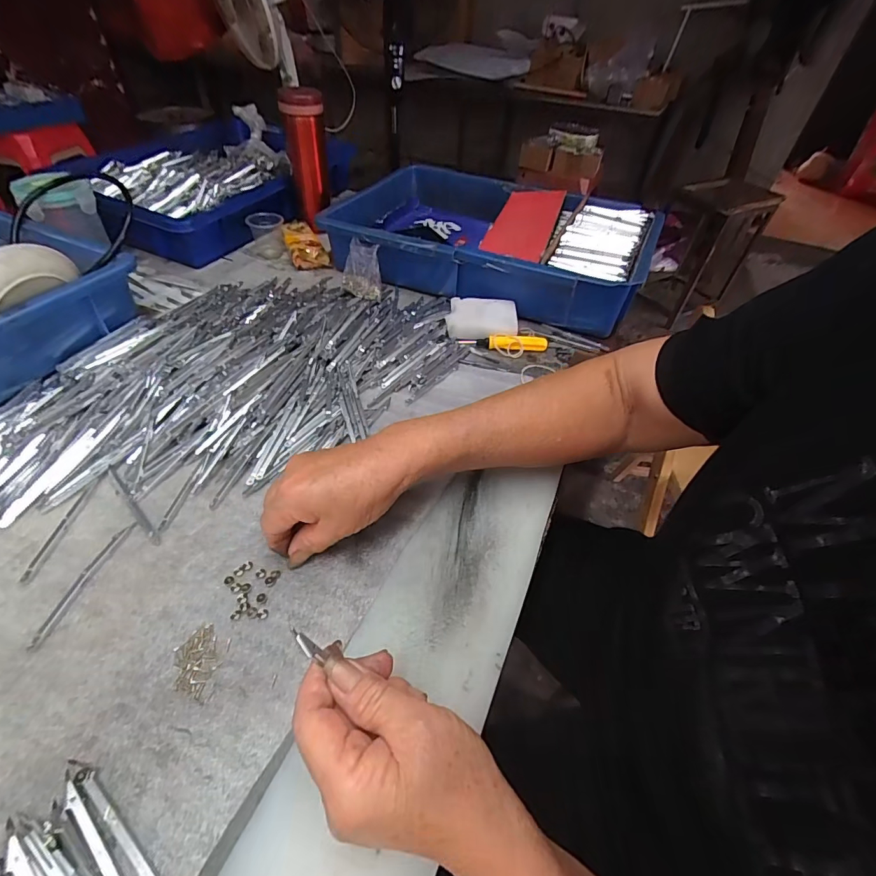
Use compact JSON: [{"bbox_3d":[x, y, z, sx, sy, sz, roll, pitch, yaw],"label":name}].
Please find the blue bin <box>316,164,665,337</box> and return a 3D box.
[{"bbox_3d":[0.084,-0.303,0.659,0.422,0.092,0.316,20,48,14],"label":"blue bin"}]

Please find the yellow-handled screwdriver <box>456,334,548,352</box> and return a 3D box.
[{"bbox_3d":[0.077,-0.116,0.525,0.106,0.015,0.017,6,46,1],"label":"yellow-handled screwdriver"}]

